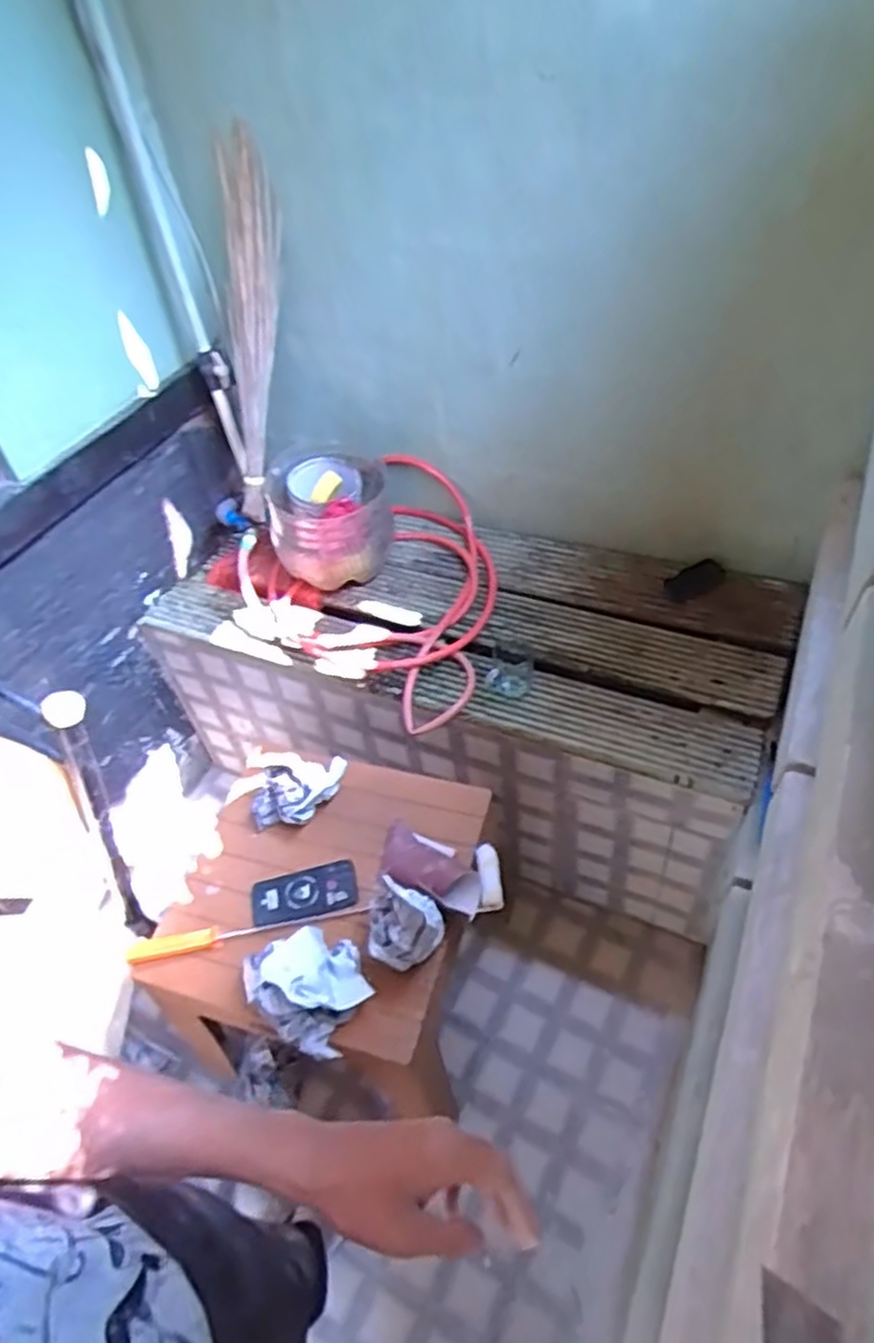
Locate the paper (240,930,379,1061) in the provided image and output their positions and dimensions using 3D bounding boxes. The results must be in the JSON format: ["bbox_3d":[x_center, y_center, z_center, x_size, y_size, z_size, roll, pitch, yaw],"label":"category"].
[{"bbox_3d":[-0.175,0.432,1.059,0.147,0.097,0.152,26,55,27],"label":"paper"}]

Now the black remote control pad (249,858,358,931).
[{"bbox_3d":[-0.209,0.352,1.199,0.164,0.012,0.083,-15,48,-7],"label":"black remote control pad"}]

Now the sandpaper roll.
[{"bbox_3d":[0.005,0.312,1.192,0.202,0.055,0.134,8,49,14],"label":"sandpaper roll"}]

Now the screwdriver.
[{"bbox_3d":[-0.286,0.392,1.156,0.360,0.023,0.033,-12,47,-4],"label":"screwdriver"}]

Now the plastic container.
[{"bbox_3d":[-0.214,-0.304,1.545,0.241,0.194,0.235,-9,47,-2],"label":"plastic container"}]

